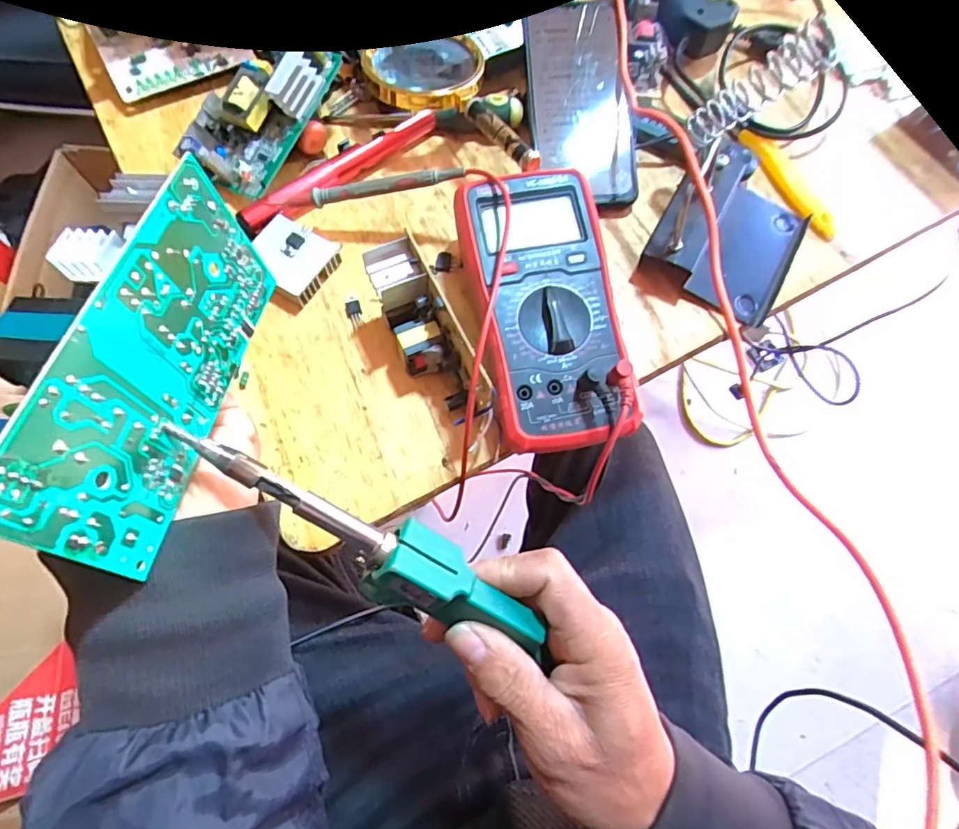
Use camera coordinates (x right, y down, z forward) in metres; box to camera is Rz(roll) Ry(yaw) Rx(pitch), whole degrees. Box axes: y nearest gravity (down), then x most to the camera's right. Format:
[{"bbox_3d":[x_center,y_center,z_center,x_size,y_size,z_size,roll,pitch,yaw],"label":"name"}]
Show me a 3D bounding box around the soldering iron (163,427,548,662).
[{"bbox_3d":[-0.044,0.057,0.226,0.174,0.021,0.036,34,72,-13],"label":"soldering iron"}]

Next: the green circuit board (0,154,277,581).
[{"bbox_3d":[-0.118,-0.019,0.201,0.015,0.068,0.145,10,61,1],"label":"green circuit board"}]

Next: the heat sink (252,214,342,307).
[{"bbox_3d":[-0.132,-0.109,0.375,0.052,0.019,0.049,26,72,6],"label":"heat sink"}]

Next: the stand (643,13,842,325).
[{"bbox_3d":[0.189,-0.168,0.357,0.112,0.098,0.167,28,73,7],"label":"stand"}]

